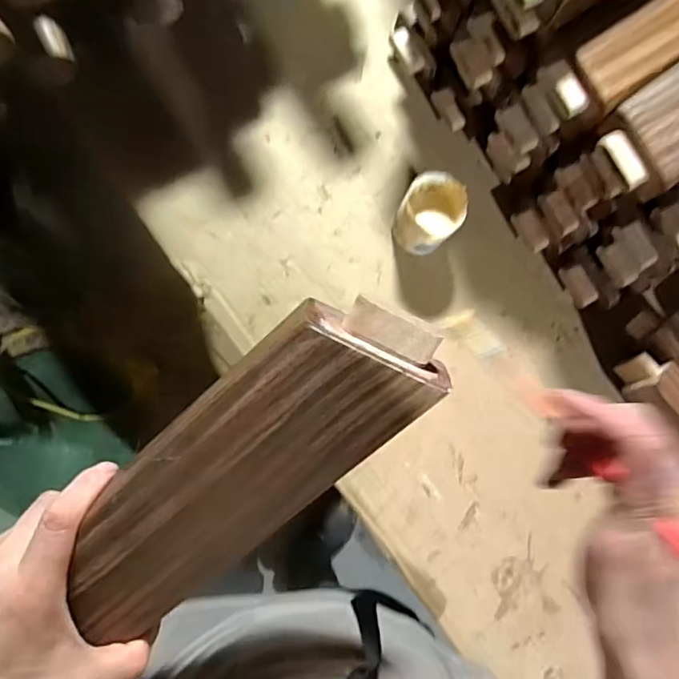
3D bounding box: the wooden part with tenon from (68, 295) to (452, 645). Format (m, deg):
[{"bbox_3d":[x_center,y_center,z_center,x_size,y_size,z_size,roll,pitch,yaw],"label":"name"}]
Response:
[{"bbox_3d":[-0.059,0.076,0.306,0.255,0.035,0.080,-43,91,15],"label":"wooden part with tenon"}]

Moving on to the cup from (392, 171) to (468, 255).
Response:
[{"bbox_3d":[0.093,-0.132,0.595,0.061,0.063,0.066,1,84,-7],"label":"cup"}]

